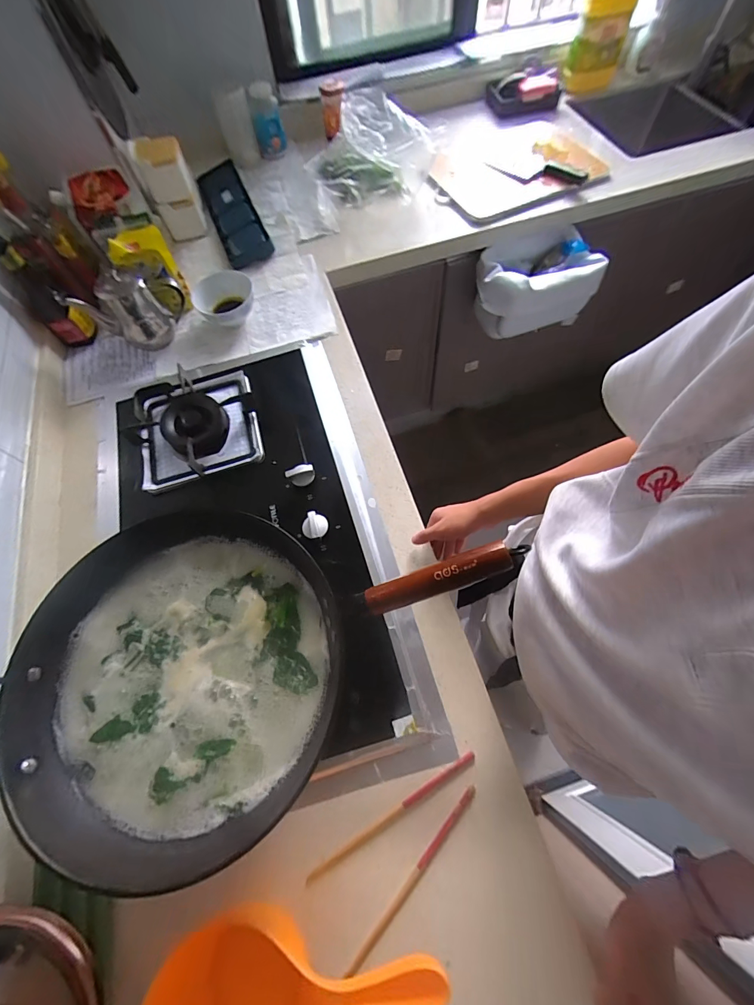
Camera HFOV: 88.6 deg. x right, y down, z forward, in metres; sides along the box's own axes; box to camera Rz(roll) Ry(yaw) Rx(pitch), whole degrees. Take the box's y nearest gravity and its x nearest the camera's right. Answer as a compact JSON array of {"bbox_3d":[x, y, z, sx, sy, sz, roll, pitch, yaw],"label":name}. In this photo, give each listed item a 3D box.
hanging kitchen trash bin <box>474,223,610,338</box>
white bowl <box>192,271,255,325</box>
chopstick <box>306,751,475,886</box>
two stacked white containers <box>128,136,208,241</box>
[{"bbox_3d":[0.399,-0.561,1.007,0.302,0.163,0.181,-21,67,-6],"label":"hanging kitchen trash bin"},{"bbox_3d":[-0.319,-0.428,0.806,0.119,0.050,0.119,-1,66,1],"label":"white bowl"},{"bbox_3d":[0.021,0.380,0.468,0.236,0.009,0.012,-30,69,-11],"label":"chopstick"},{"bbox_3d":[-0.444,-0.679,0.847,0.101,0.174,0.070,-24,68,-9],"label":"two stacked white containers"}]

